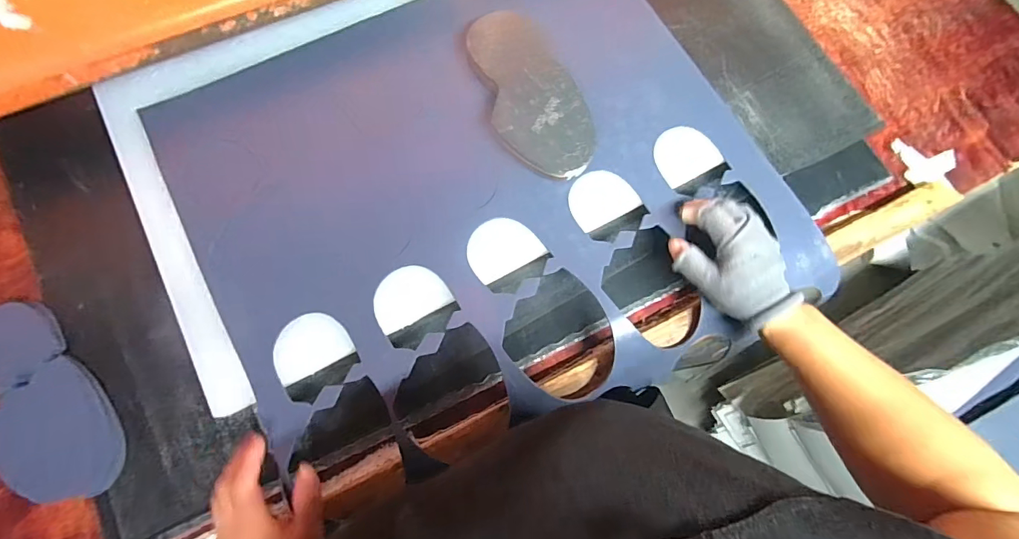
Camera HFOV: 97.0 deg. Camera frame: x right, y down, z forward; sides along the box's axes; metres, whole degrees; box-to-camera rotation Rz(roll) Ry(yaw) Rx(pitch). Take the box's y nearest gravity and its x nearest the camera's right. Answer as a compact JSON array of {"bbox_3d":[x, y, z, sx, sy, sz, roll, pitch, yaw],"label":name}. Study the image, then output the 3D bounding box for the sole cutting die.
[{"bbox_3d":[0.021,-0.184,0.477,0.093,0.027,0.198,-21,76,-7],"label":"sole cutting die"}]

